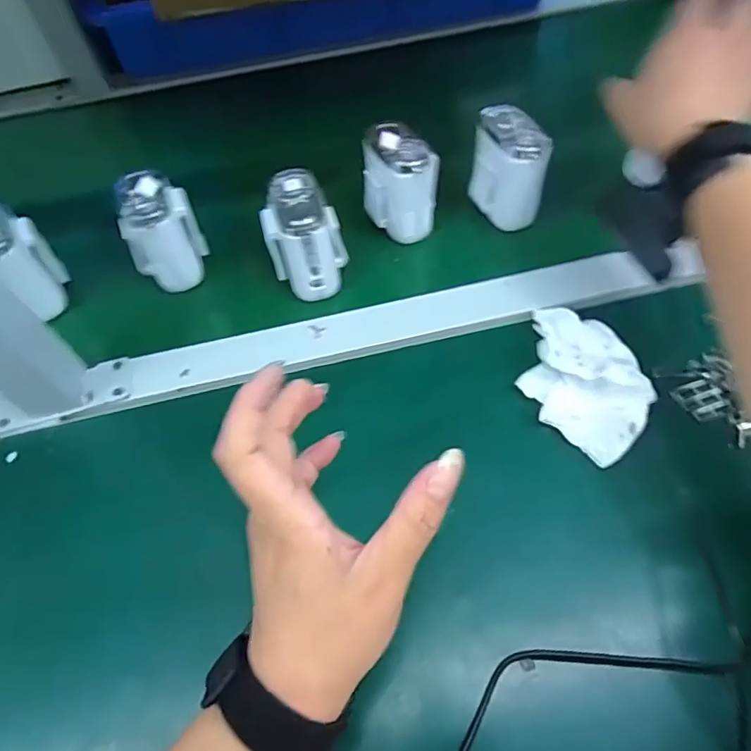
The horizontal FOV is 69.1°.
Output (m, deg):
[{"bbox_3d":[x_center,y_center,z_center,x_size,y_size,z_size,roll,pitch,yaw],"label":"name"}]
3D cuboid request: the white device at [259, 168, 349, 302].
[{"bbox_3d":[-0.057,-0.111,0.436,0.060,0.071,0.073,-14,62,-4],"label":"white device"}]

